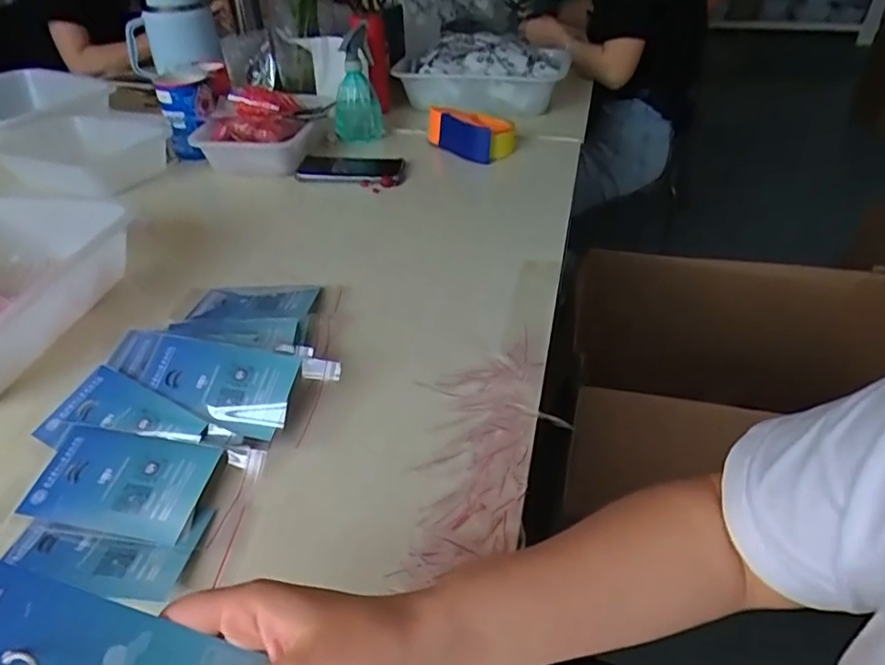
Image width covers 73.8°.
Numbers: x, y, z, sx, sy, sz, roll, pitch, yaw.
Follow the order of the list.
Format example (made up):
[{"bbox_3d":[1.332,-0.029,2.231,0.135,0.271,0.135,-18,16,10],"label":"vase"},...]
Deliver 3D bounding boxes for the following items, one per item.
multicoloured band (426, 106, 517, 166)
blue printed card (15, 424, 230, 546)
[{"bbox_3d":[0.035,-0.330,0.963,0.157,0.065,0.067,26,45,30],"label":"multicoloured band"},{"bbox_3d":[-0.250,0.114,0.458,0.138,0.012,0.080,7,39,10],"label":"blue printed card"}]

